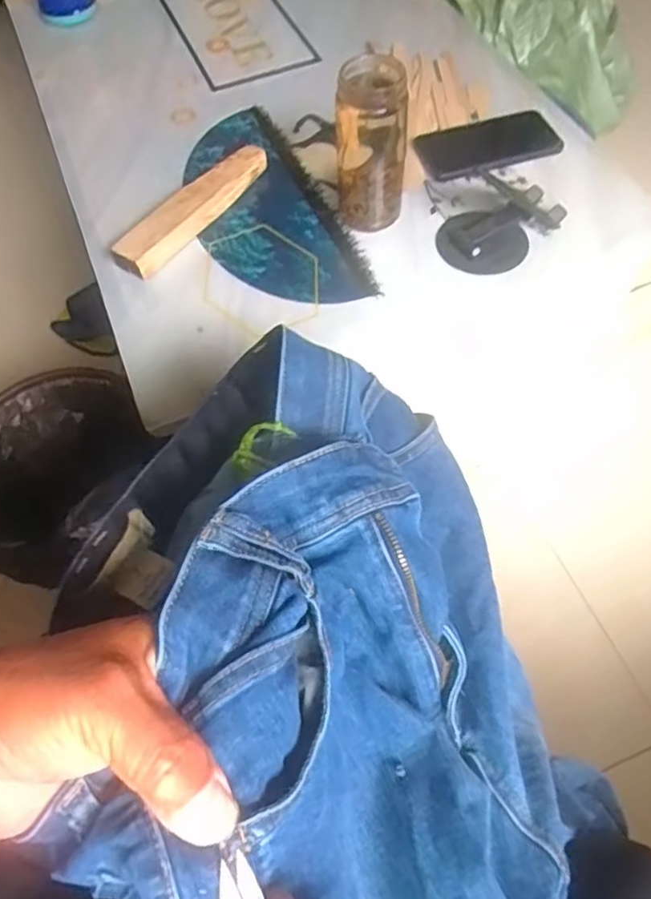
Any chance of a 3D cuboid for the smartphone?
[{"bbox_3d":[0.191,-0.361,0.754,0.161,0.008,0.087,-15,61,-7],"label":"smartphone"}]

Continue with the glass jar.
[{"bbox_3d":[0.044,-0.308,0.651,0.070,0.153,0.087,-1,60,1],"label":"glass jar"}]

